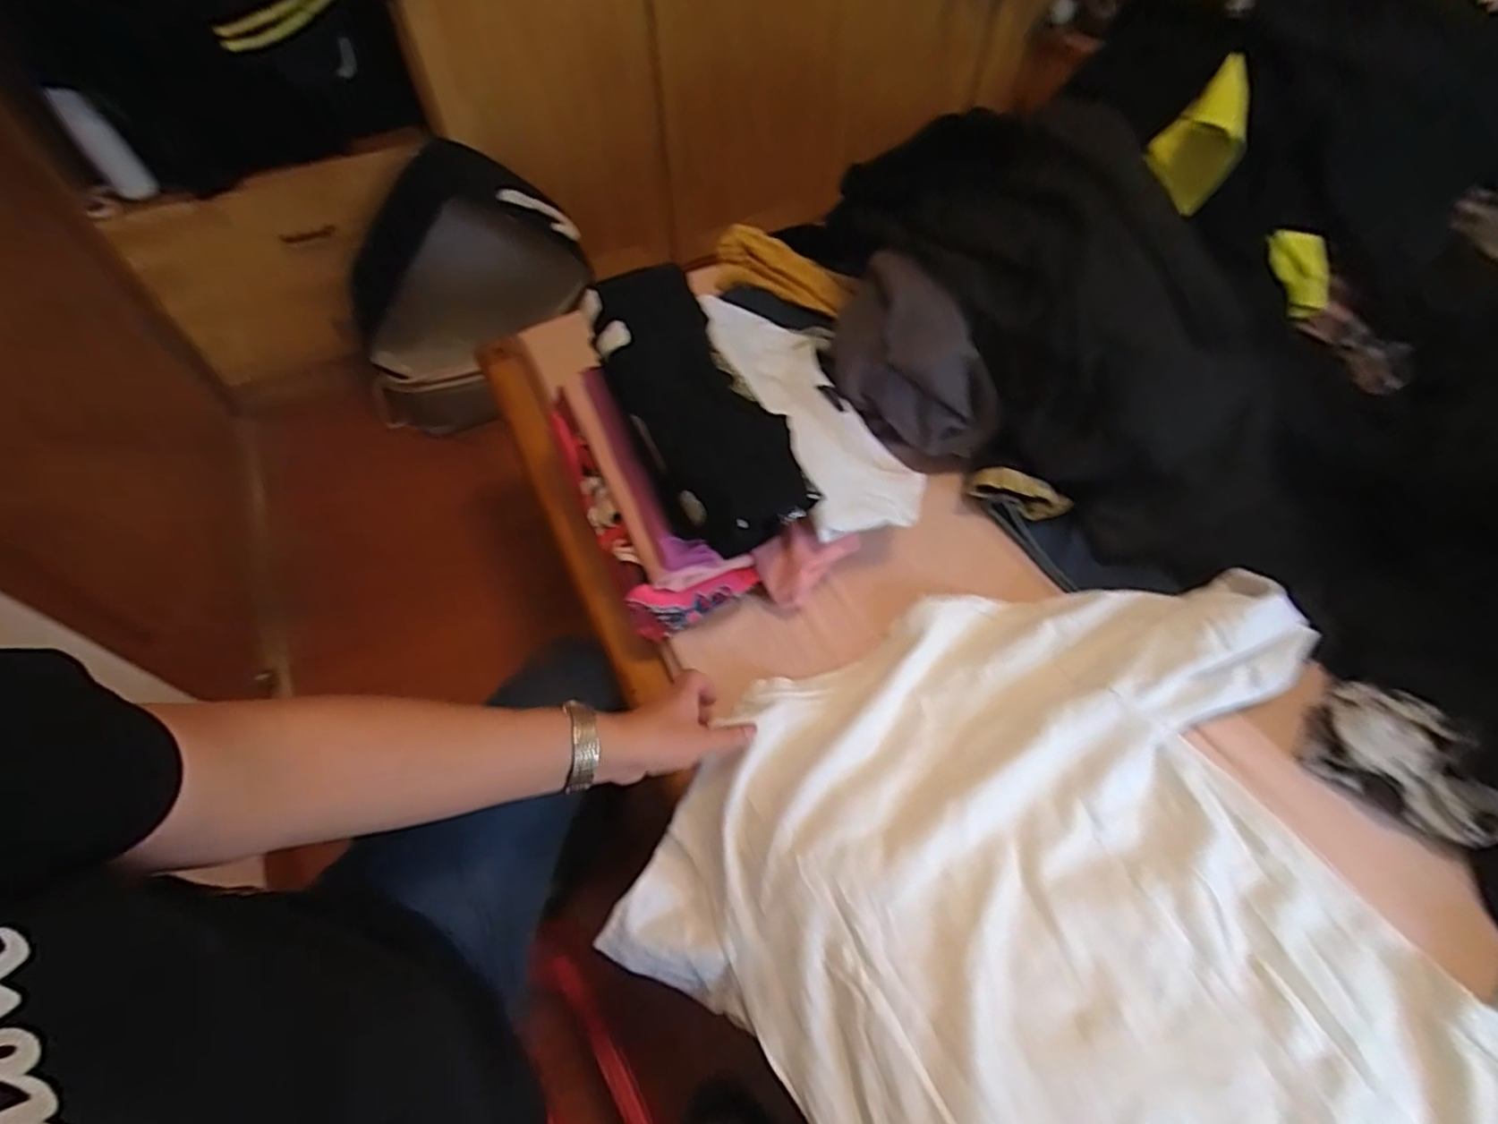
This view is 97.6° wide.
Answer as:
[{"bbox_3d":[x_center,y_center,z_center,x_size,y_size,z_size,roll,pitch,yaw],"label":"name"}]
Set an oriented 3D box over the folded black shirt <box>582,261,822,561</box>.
[{"bbox_3d":[-0.064,-0.174,0.695,0.140,0.076,0.359,-22,60,-15],"label":"folded black shirt"}]

